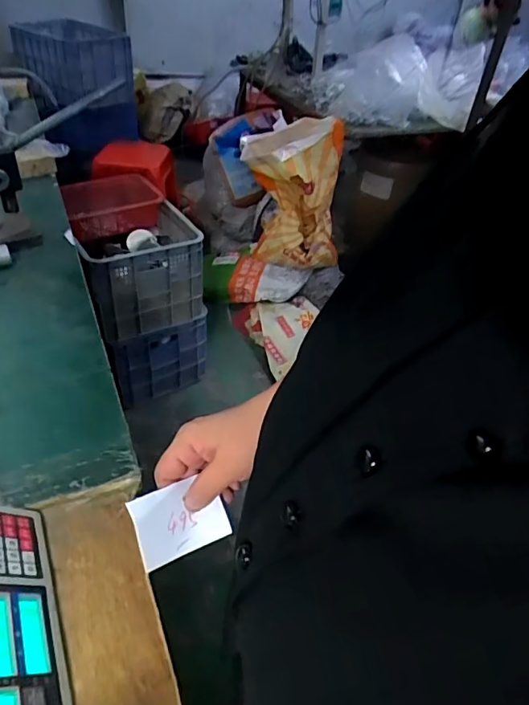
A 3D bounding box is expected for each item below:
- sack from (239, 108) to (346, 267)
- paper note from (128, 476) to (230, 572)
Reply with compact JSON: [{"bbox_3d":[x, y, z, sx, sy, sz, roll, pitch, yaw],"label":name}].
[{"bbox_3d":[0.104,-0.585,1.905,0.309,0.566,0.249,22,43,19],"label":"sack"},{"bbox_3d":[-0.065,0.128,0.390,0.070,0.009,0.052,-15,84,-31],"label":"paper note"}]

